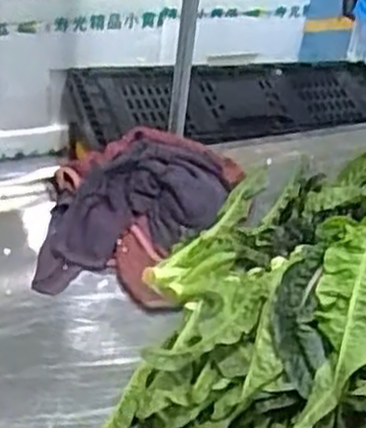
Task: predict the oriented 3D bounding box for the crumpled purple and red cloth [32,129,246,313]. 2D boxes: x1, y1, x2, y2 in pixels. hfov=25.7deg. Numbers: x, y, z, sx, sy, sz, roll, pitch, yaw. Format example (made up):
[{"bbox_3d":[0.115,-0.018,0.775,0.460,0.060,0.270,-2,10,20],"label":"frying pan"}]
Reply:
[{"bbox_3d":[-0.038,-0.005,0.899,0.222,0.083,0.256,5,33,-3],"label":"crumpled purple and red cloth"}]

